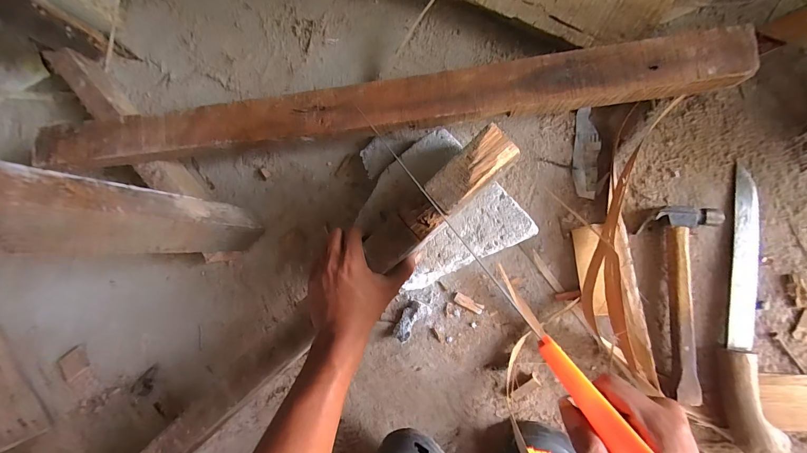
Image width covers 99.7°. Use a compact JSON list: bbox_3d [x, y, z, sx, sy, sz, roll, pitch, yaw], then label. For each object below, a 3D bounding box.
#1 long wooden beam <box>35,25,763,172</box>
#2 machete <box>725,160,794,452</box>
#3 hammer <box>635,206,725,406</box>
[{"bbox_3d":[-0.060,-0.155,0.459,0.949,0.043,0.076,-6,85,8],"label":"long wooden beam"},{"bbox_3d":[0.429,0.102,0.423,0.050,0.030,0.355,2,86,9],"label":"machete"},{"bbox_3d":[0.364,0.096,0.433,0.086,0.028,0.241,-3,85,8],"label":"hammer"}]

